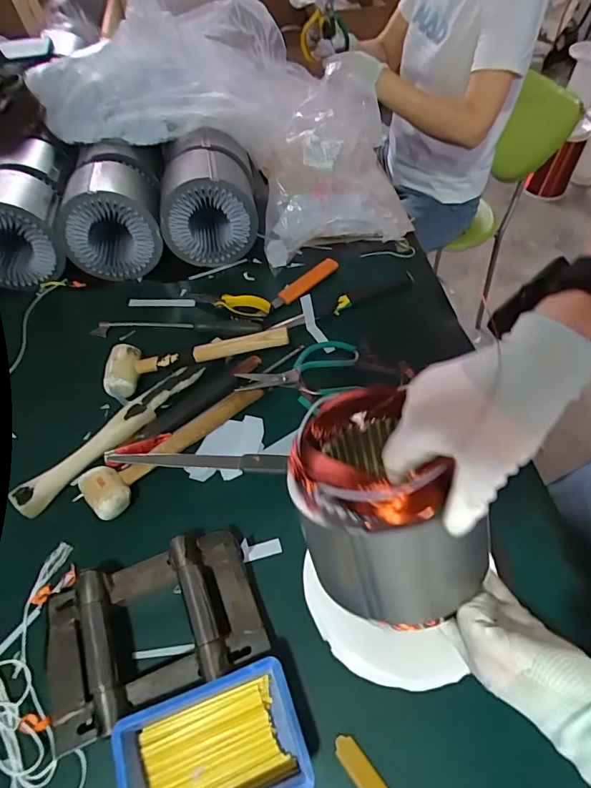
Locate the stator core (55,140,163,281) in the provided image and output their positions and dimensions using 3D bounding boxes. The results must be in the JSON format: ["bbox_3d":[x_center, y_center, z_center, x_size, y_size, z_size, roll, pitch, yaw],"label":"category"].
[{"bbox_3d":[-0.315,-0.324,0.786,0.156,0.138,0.193,-9,55,-6],"label":"stator core"}]

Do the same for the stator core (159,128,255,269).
[{"bbox_3d":[-0.151,-0.361,0.811,0.141,0.140,0.216,-2,55,-1],"label":"stator core"}]

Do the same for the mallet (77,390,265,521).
[{"bbox_3d":[-0.141,0.057,0.563,0.249,0.044,0.059,-37,62,-23],"label":"mallet"}]

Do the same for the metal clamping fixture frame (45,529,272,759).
[{"bbox_3d":[-0.139,0.226,0.440,0.198,0.053,0.134,-19,57,-13],"label":"metal clamping fixture frame"}]

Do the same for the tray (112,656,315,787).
[{"bbox_3d":[-0.069,0.305,0.382,0.148,0.054,0.097,-17,56,-11],"label":"tray"}]

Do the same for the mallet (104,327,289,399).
[{"bbox_3d":[-0.137,-0.058,0.628,0.253,0.065,0.077,-11,55,-7],"label":"mallet"}]

